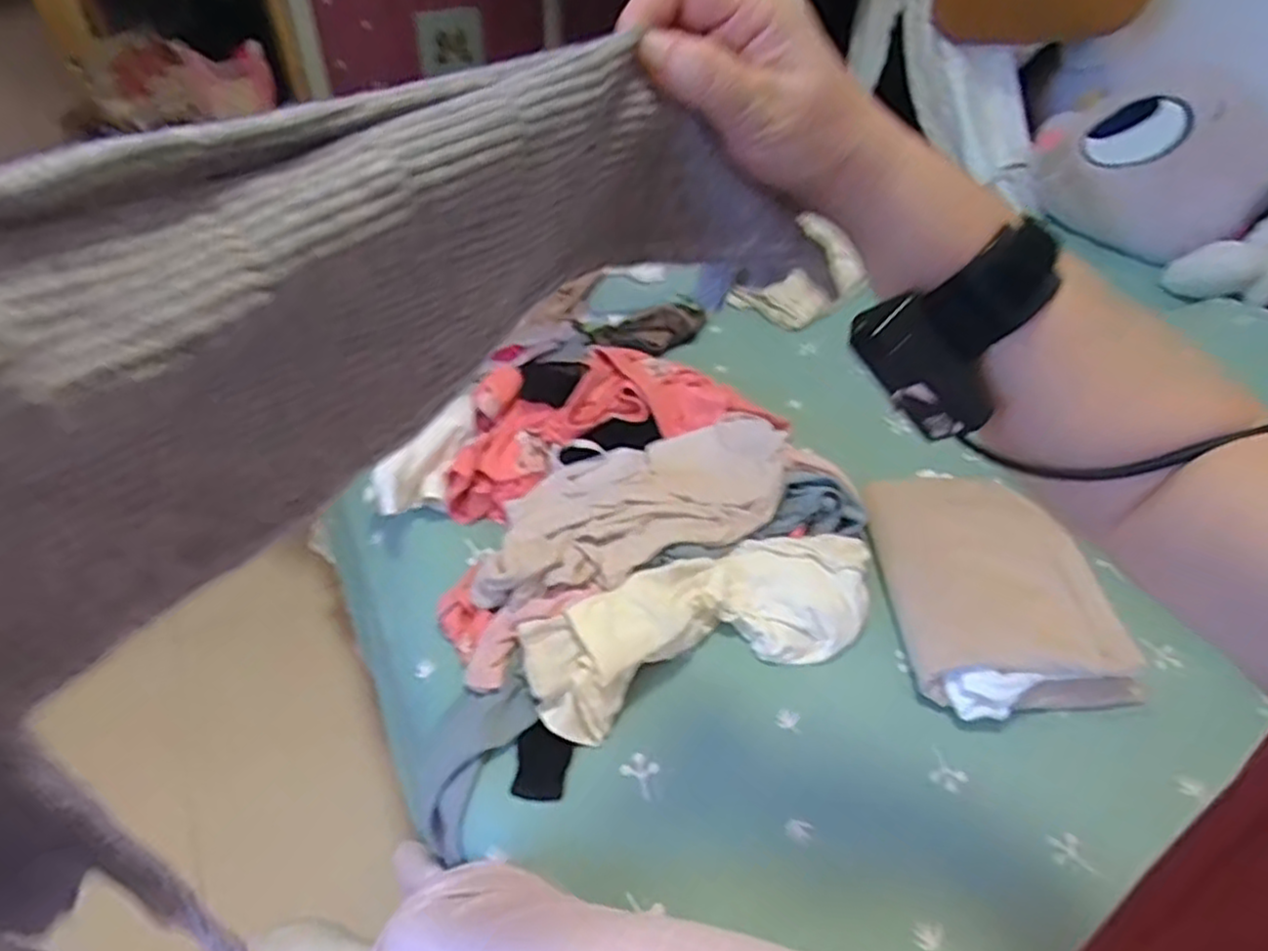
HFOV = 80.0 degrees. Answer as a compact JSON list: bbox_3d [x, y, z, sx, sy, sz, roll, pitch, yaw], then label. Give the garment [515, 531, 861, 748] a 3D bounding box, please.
[{"bbox_3d":[0.073,0.139,0.743,0.359,0.091,0.124,-15,47,-17],"label":"garment"}]

